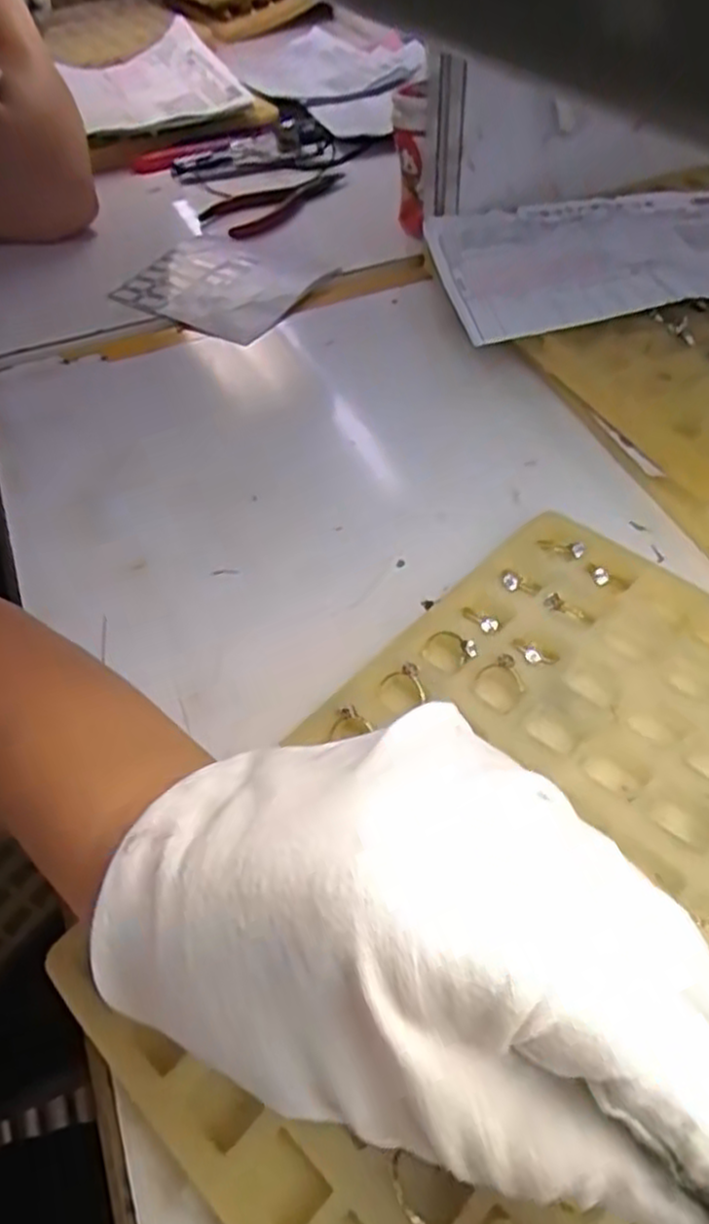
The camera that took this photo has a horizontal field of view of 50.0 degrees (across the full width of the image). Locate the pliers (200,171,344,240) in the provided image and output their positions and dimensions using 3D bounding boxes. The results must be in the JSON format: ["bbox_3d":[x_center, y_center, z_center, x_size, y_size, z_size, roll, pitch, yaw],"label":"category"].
[{"bbox_3d":[-0.053,-0.318,0.586,0.129,0.009,0.054,-33,54,-22],"label":"pliers"}]

